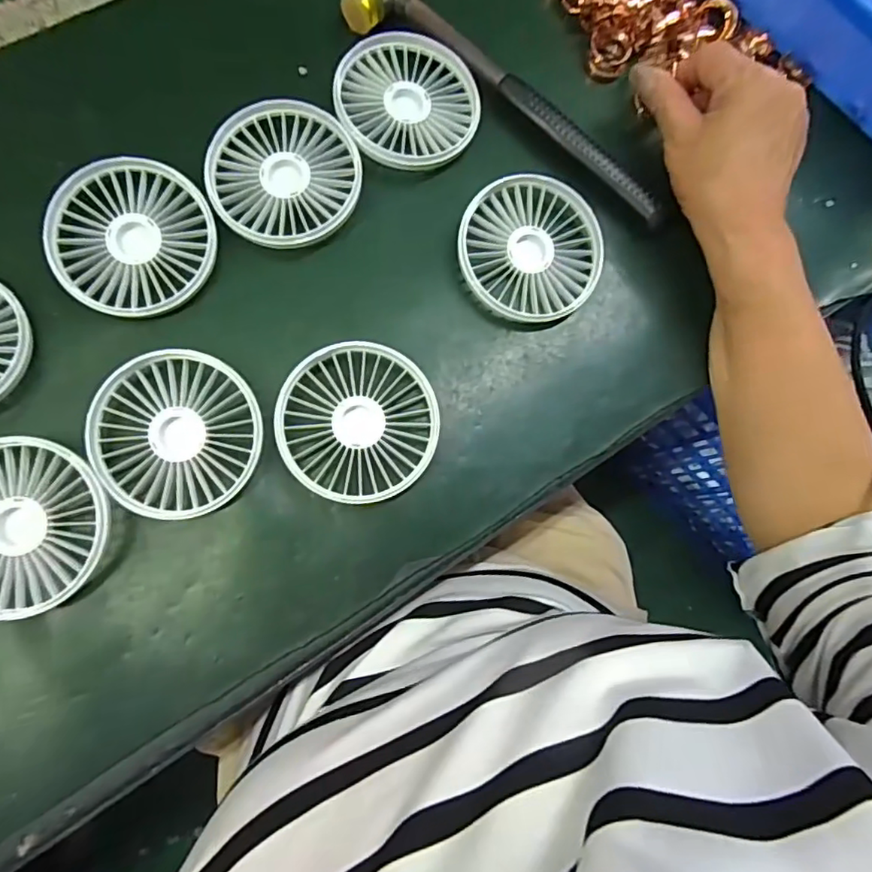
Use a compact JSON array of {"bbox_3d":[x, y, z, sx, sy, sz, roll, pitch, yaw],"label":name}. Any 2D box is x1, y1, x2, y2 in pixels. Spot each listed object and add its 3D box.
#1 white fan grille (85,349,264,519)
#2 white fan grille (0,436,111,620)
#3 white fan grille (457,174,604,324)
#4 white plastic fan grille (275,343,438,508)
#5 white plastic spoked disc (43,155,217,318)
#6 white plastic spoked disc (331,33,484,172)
[{"bbox_3d":[-0.140,-0.002,0.312,0.082,0.014,0.091,-39,87,-9],"label":"white fan grille"},{"bbox_3d":[-0.212,0.044,0.297,0.084,0.022,0.089,1,82,-5],"label":"white fan grille"},{"bbox_3d":[0.058,-0.113,0.348,0.086,0.010,0.084,-6,83,-5],"label":"white fan grille"},{"bbox_3d":[-0.044,-0.008,0.326,0.085,0.011,0.087,1,82,-5],"label":"white plastic fan grille"},{"bbox_3d":[-0.169,-0.111,0.324,0.085,0.017,0.084,1,82,-5],"label":"white plastic spoked disc"},{"bbox_3d":[-0.018,-0.209,0.358,0.085,0.016,0.087,1,82,-5],"label":"white plastic spoked disc"}]

